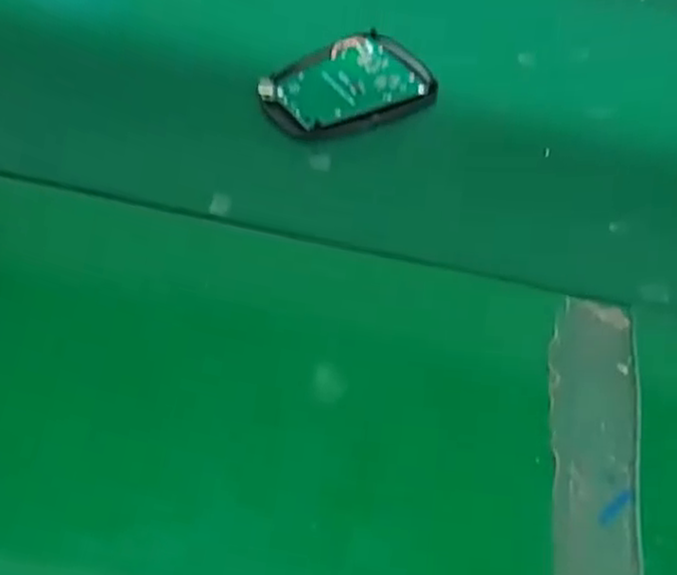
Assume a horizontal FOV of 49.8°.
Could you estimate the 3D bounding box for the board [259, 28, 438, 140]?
[{"bbox_3d":[0.004,-0.111,0.405,0.094,0.012,0.062,-25,58,-23],"label":"board"}]

